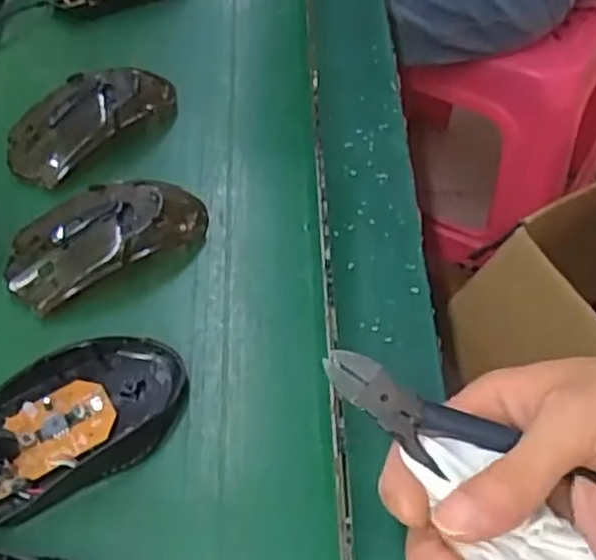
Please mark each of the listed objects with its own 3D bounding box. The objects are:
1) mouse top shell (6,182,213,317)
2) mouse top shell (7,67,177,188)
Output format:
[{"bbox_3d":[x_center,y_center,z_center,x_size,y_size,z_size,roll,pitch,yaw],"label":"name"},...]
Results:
[{"bbox_3d":[-0.104,-0.023,0.413,0.108,0.027,0.056,-22,57,-12],"label":"mouse top shell"},{"bbox_3d":[-0.128,-0.100,0.468,0.106,0.027,0.051,-30,59,-16],"label":"mouse top shell"}]

